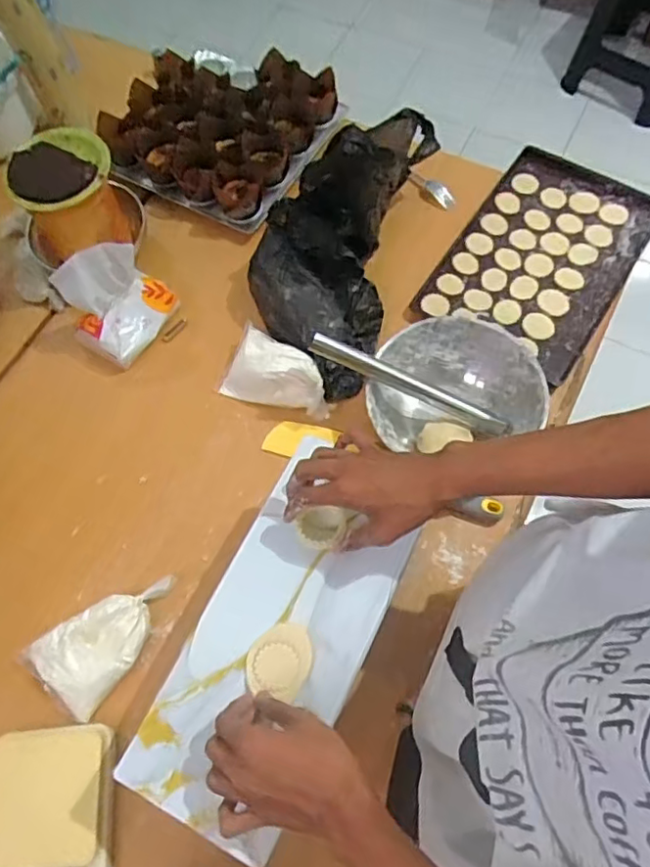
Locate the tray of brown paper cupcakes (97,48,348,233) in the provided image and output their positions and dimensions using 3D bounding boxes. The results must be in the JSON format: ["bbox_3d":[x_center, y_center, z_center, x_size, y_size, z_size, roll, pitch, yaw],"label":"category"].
[{"bbox_3d":[-0.170,-0.503,0.989,0.297,0.076,0.296,28,71,13],"label":"tray of brown paper cupcakes"}]

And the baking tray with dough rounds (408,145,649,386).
[{"bbox_3d":[0.320,-0.260,0.914,0.241,0.033,0.373,32,72,15],"label":"baking tray with dough rounds"}]

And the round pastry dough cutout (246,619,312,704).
[{"bbox_3d":[-0.043,0.215,0.583,0.061,0.007,0.065,-1,67,2],"label":"round pastry dough cutout"}]

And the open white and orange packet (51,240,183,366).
[{"bbox_3d":[-0.282,-0.180,0.840,0.143,0.140,0.098,-33,70,-11],"label":"open white and orange packet"}]

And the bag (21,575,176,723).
[{"bbox_3d":[-0.259,0.233,0.724,0.103,0.031,0.172,37,73,16],"label":"bag"}]

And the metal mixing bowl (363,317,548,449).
[{"bbox_3d":[0.159,-0.057,0.792,0.217,0.070,0.178,-26,68,-8],"label":"metal mixing bowl"}]

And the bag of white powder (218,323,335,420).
[{"bbox_3d":[-0.059,-0.078,0.831,0.155,0.059,0.092,24,70,12],"label":"bag of white powder"}]

